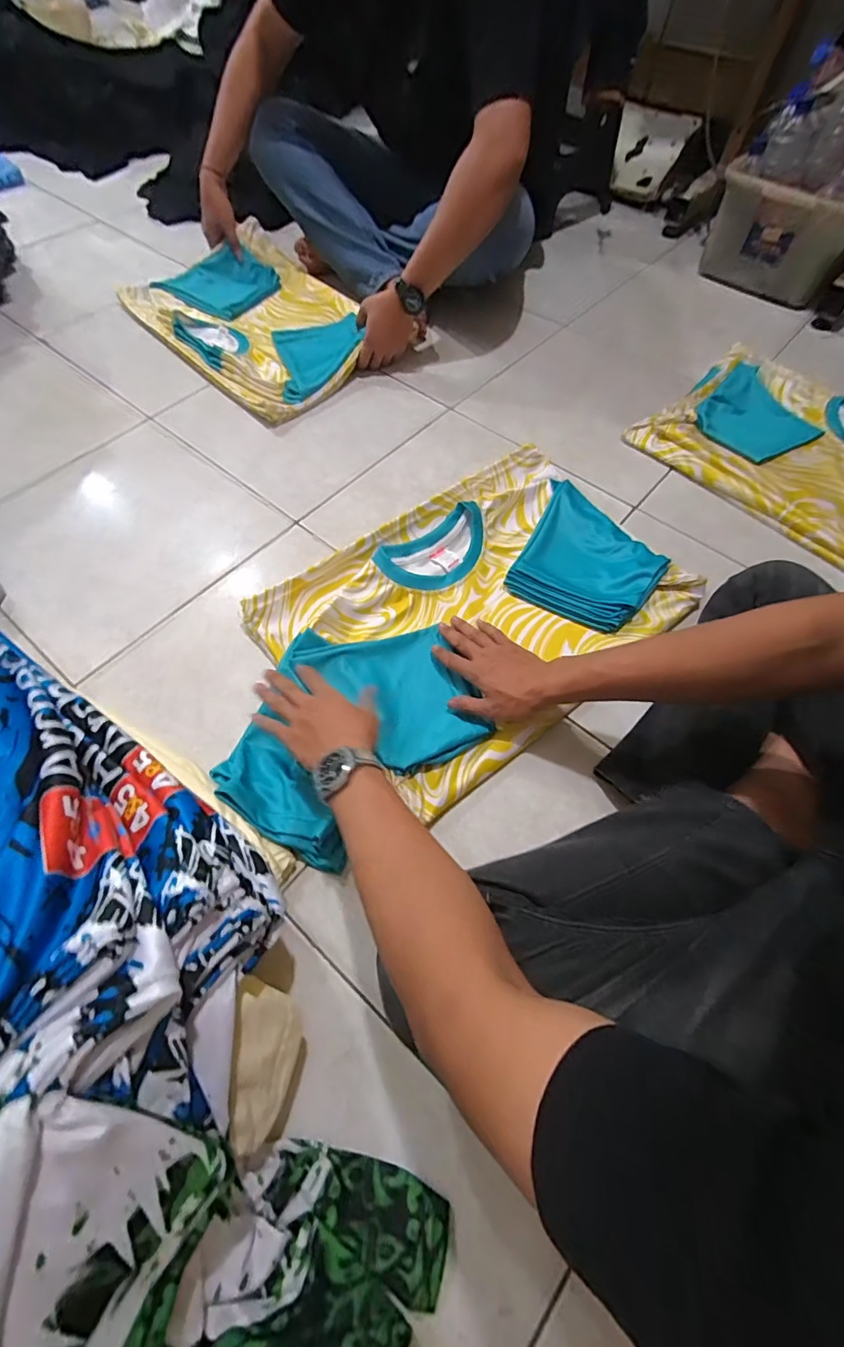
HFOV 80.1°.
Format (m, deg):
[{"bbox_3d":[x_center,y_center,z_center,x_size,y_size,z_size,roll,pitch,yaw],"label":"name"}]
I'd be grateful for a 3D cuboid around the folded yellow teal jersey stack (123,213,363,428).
[{"bbox_3d":[-0.329,-0.742,1.034,0.535,0.055,0.388,39,68,19],"label":"folded yellow teal jersey stack"}]

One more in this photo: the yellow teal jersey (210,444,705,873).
[{"bbox_3d":[0.026,-0.090,0.696,0.631,0.051,0.424,-35,67,-18],"label":"yellow teal jersey"}]

